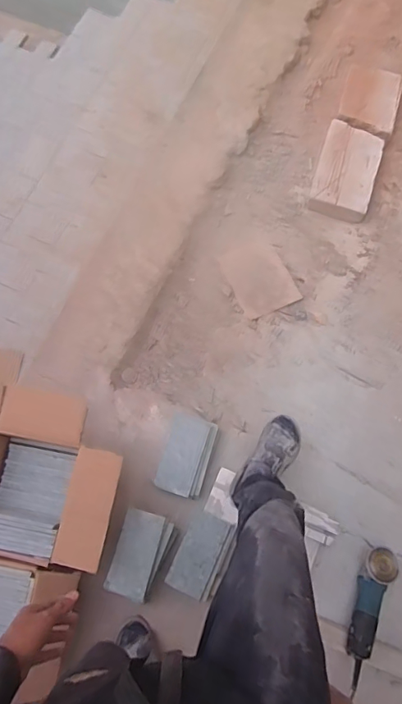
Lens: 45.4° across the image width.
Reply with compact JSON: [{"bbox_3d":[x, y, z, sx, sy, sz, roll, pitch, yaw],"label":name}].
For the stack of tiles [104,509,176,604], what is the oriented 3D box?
[{"bbox_3d":[-0.151,0.525,1.263,0.128,0.122,0.201,16,75,4],"label":"stack of tiles"}]

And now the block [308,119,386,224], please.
[{"bbox_3d":[0.516,-0.643,1.713,0.204,0.081,0.350,17,75,4],"label":"block"}]

